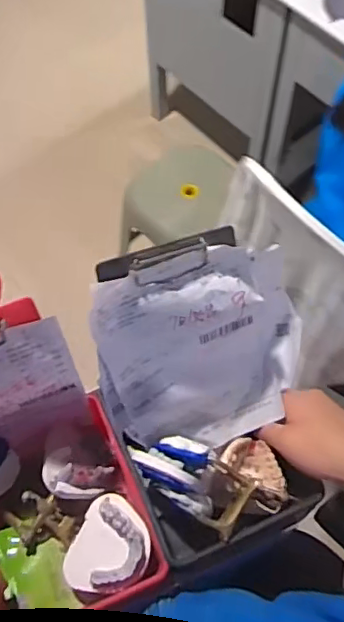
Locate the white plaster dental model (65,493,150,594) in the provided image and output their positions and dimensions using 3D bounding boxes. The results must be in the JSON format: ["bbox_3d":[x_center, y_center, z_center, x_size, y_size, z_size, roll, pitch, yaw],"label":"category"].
[{"bbox_3d":[-0.053,0.205,0.495,0.067,0.022,0.078,23,65,12],"label":"white plaster dental model"}]

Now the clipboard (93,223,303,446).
[{"bbox_3d":[0.032,0.032,0.505,0.194,0.194,0.029,-16,29,-19],"label":"clipboard"}]

